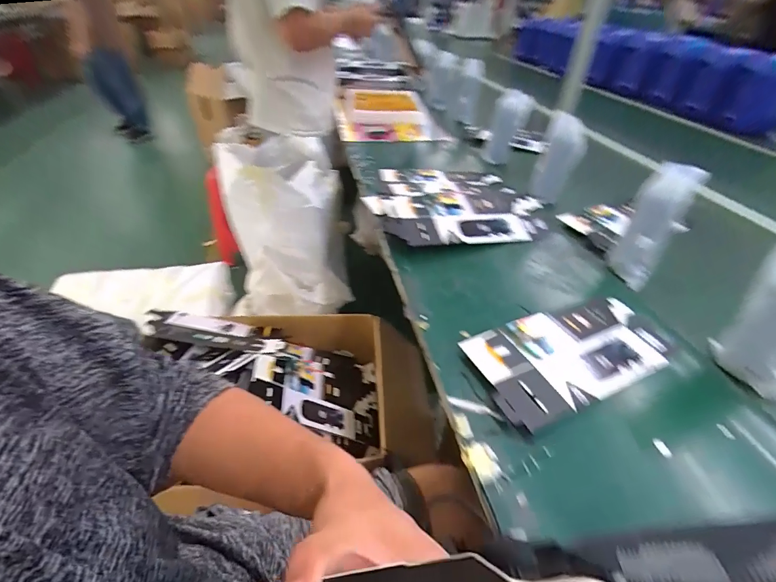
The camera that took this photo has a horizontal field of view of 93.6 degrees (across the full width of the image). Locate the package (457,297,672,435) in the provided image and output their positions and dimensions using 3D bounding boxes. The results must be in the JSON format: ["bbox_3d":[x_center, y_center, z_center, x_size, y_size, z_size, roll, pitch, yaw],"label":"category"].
[{"bbox_3d":[0.270,0.084,0.528,0.320,0.022,0.144,-17,44,-21],"label":"package"}]

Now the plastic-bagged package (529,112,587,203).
[{"bbox_3d":[0.460,-0.351,0.985,0.099,0.221,0.085,13,42,12],"label":"plastic-bagged package"}]

